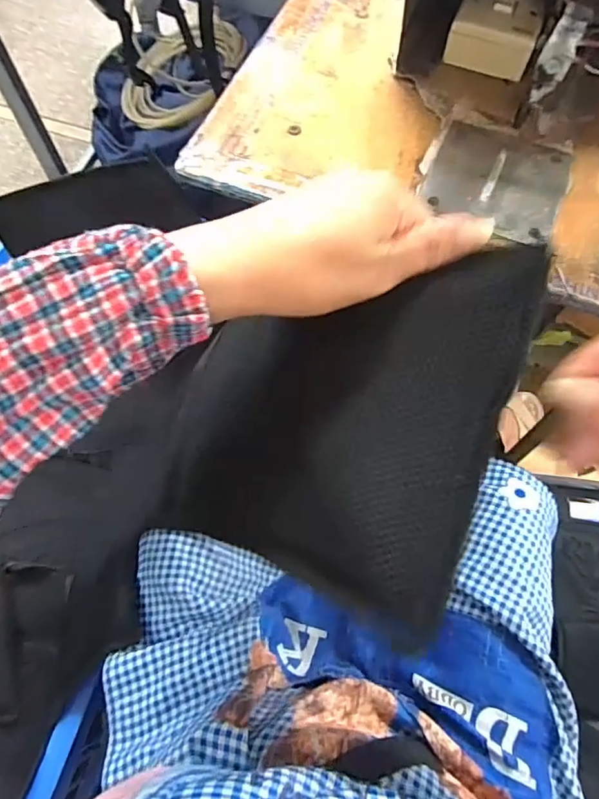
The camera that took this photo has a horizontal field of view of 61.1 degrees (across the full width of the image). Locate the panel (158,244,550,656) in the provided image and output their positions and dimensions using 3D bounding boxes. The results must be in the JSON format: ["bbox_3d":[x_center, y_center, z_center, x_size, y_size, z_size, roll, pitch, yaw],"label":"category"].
[{"bbox_3d":[0.013,0.001,0.265,0.171,0.016,0.178,14,82,31],"label":"panel"}]

